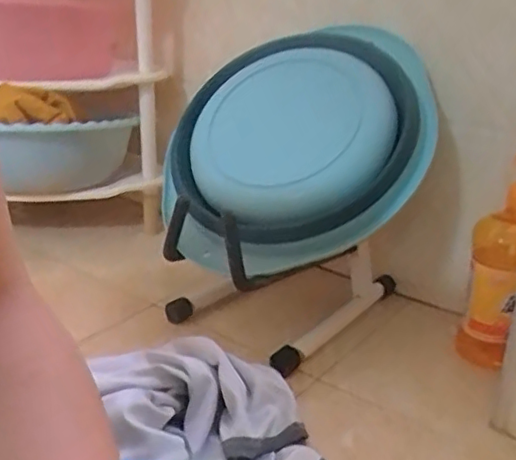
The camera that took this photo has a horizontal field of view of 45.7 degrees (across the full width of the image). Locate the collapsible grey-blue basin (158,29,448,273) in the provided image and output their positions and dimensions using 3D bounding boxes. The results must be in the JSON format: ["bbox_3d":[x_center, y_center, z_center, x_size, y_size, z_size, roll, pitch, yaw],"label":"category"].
[{"bbox_3d":[0.048,-0.127,0.833,0.366,0.113,0.408,-12,60,15],"label":"collapsible grey-blue basin"}]

